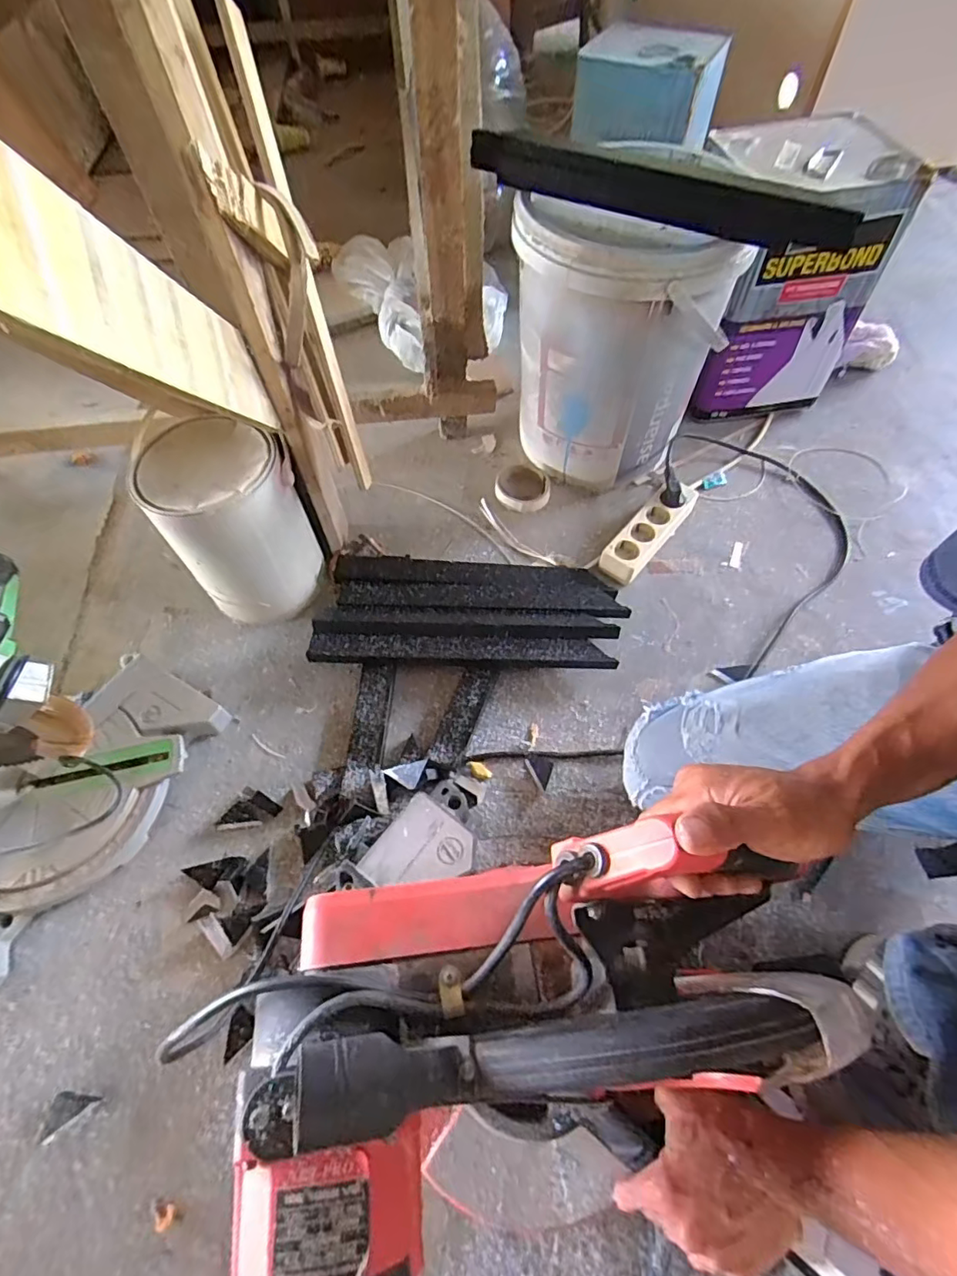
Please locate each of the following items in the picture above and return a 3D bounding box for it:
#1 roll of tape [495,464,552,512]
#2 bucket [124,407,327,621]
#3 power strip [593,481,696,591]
[{"bbox_3d":[0.076,-0.257,0.947,0.092,0.029,0.091,0,59,0],"label":"roll of tape"},{"bbox_3d":[-0.330,-0.147,0.770,0.159,0.250,0.163,0,59,0],"label":"bucket"},{"bbox_3d":[0.270,-0.172,0.873,0.061,0.033,0.229,35,66,19],"label":"power strip"}]

